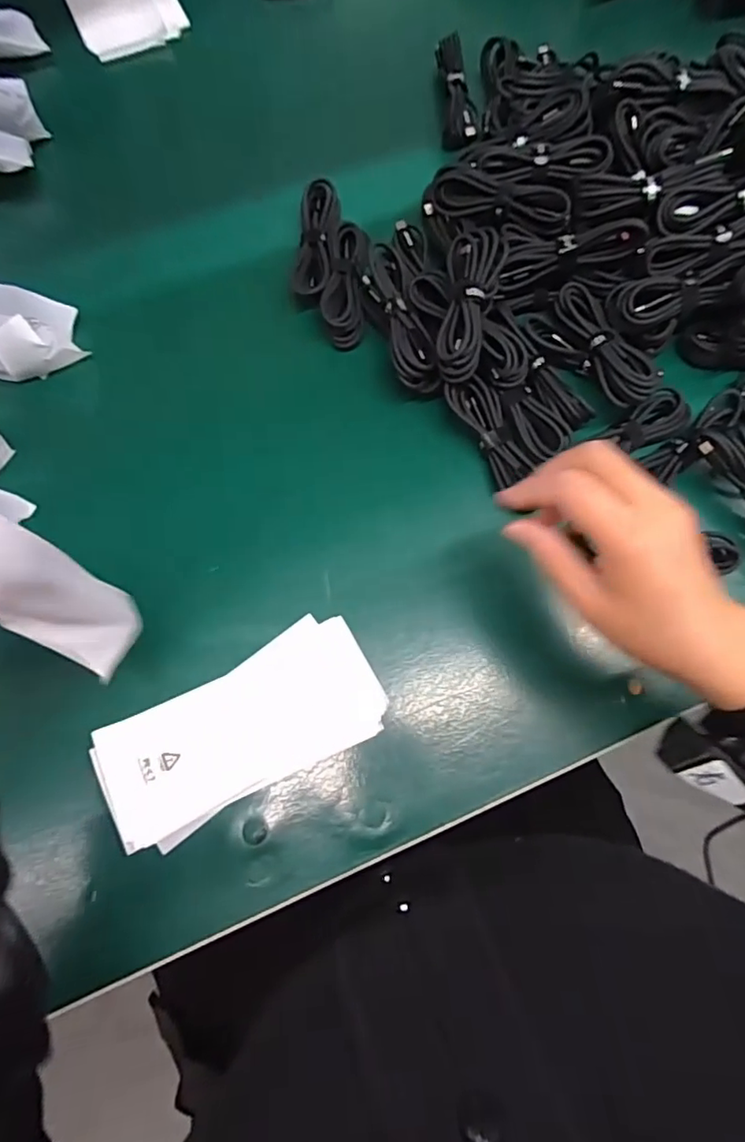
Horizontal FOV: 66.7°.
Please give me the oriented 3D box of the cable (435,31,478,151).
[{"bbox_3d":[0.075,-0.430,0.507,0.029,0.033,0.107,-3,75,-3],"label":"cable"}]

